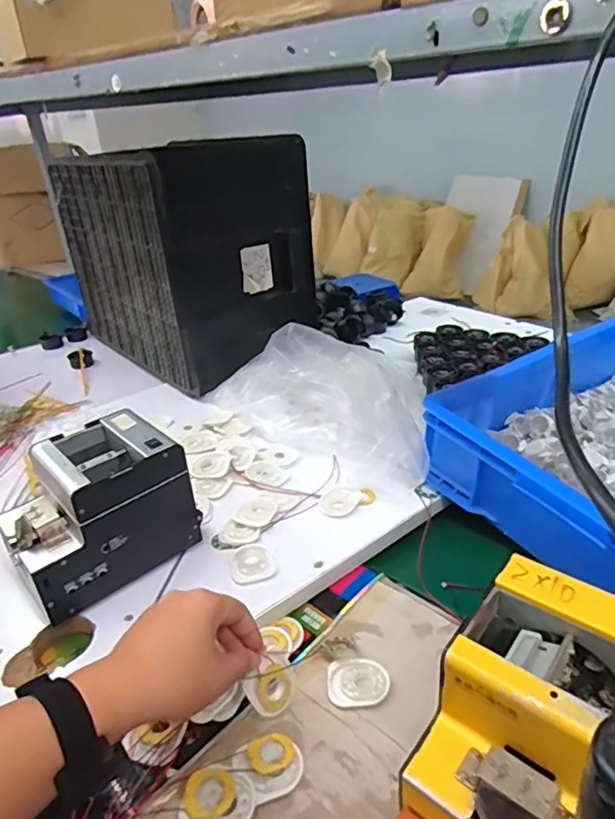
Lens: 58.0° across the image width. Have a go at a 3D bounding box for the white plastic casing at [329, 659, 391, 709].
[{"bbox_3d":[0.048,0.260,0.531,0.057,0.004,0.048,-5,28,-2],"label":"white plastic casing"}]

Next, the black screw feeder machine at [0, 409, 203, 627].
[{"bbox_3d":[-0.237,0.112,0.628,0.184,0.144,0.137,-23,33,-31],"label":"black screw feeder machine"}]

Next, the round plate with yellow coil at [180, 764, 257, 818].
[{"bbox_3d":[-0.070,0.311,0.438,0.056,0.013,0.048,2,29,12],"label":"round plate with yellow coil"}]

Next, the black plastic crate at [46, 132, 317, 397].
[{"bbox_3d":[-0.263,-0.315,1.150,0.287,0.405,0.518,-25,35,-34],"label":"black plastic crate"}]

